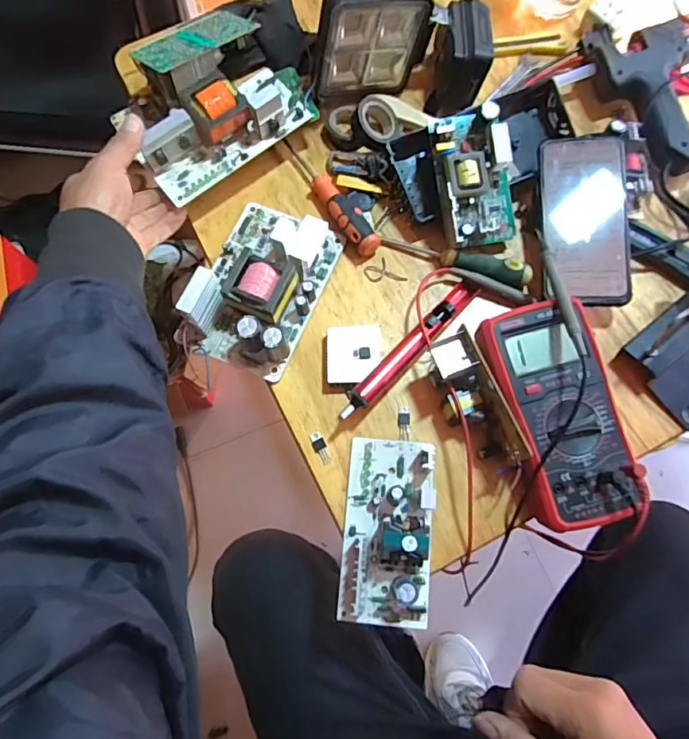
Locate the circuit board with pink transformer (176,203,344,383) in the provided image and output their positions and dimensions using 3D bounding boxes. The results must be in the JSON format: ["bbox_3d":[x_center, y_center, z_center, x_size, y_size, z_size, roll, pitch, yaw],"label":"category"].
[{"bbox_3d":[-0.081,-0.086,0.476,0.108,0.052,0.160,23,74,8],"label":"circuit board with pink transformer"}]

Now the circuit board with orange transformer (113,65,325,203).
[{"bbox_3d":[-0.116,-0.245,0.496,0.175,0.051,0.087,-30,74,-10],"label":"circuit board with orange transformer"}]

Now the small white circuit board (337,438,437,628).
[{"bbox_3d":[0.037,0.128,0.411,0.071,0.041,0.146,5,72,2],"label":"small white circuit board"}]

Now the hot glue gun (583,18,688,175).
[{"bbox_3d":[0.328,-0.298,0.529,0.097,0.033,0.193,-25,74,-7],"label":"hot glue gun"}]

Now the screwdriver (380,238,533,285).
[{"bbox_3d":[0.107,-0.107,0.494,0.145,0.027,0.022,19,74,7],"label":"screwdriver"}]

